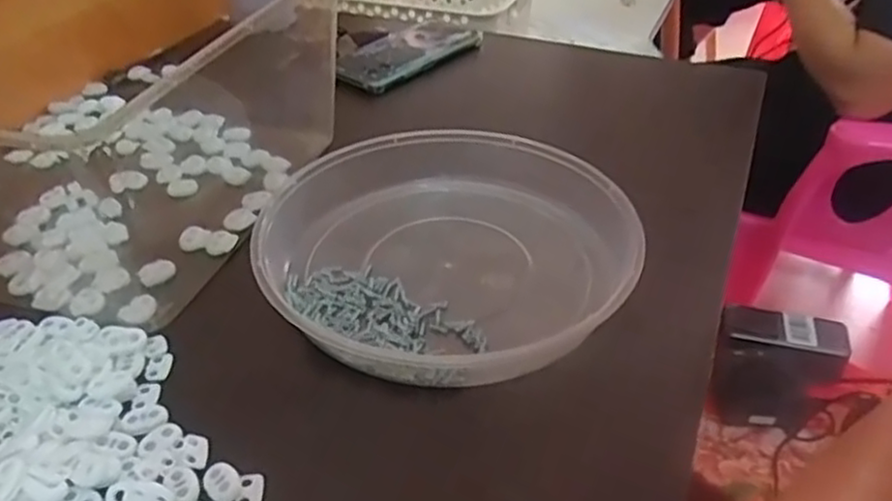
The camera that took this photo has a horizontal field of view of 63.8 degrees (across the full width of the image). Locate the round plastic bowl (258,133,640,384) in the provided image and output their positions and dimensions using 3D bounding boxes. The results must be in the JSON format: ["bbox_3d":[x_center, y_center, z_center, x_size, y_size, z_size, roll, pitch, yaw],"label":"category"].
[{"bbox_3d":[0.000,-0.009,0.461,0.226,0.050,0.223,0,38,0],"label":"round plastic bowl"}]

